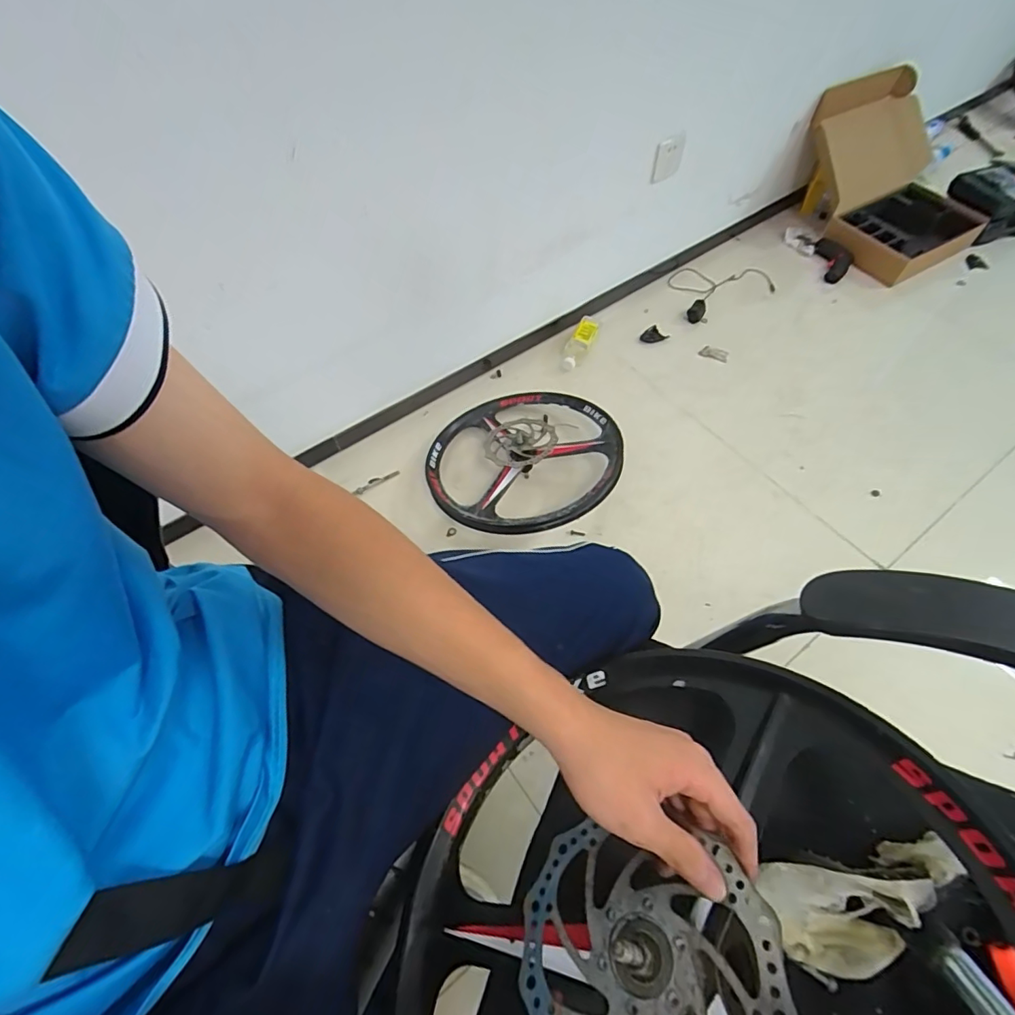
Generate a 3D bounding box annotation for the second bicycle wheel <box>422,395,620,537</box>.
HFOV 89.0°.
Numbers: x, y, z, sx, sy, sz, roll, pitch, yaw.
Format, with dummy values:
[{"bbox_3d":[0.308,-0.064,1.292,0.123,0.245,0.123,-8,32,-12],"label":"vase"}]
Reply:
[{"bbox_3d":[0.036,-0.099,1.106,0.414,0.106,0.388,-1,59,1],"label":"second bicycle wheel"}]

